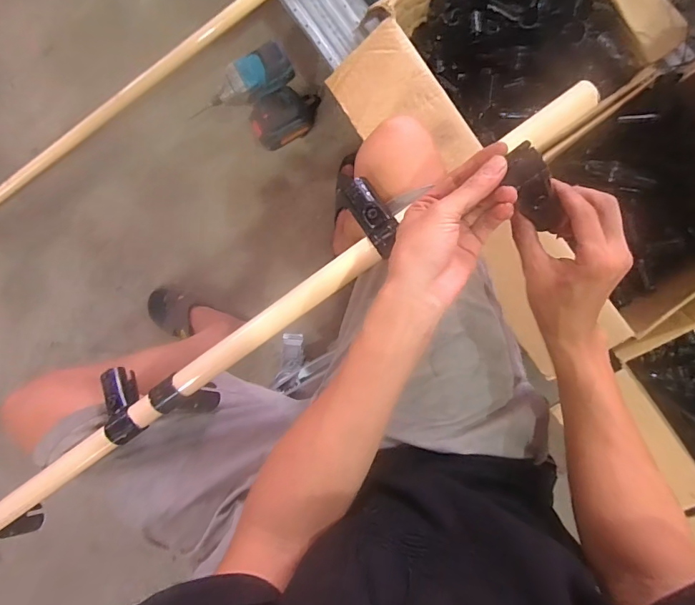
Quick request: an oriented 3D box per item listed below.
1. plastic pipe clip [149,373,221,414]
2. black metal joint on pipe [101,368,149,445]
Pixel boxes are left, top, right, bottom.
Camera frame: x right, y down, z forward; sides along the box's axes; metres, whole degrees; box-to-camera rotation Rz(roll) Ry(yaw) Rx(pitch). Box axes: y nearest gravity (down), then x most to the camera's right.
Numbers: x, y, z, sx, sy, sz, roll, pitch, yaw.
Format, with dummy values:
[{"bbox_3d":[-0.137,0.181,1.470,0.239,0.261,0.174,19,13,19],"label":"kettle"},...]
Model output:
[{"bbox_3d":[-0.175,0.104,0.484,0.040,0.087,0.022,-45,60,10],"label":"plastic pipe clip"},{"bbox_3d":[-0.248,0.107,0.479,0.033,0.050,0.085,-30,54,10],"label":"black metal joint on pipe"}]

